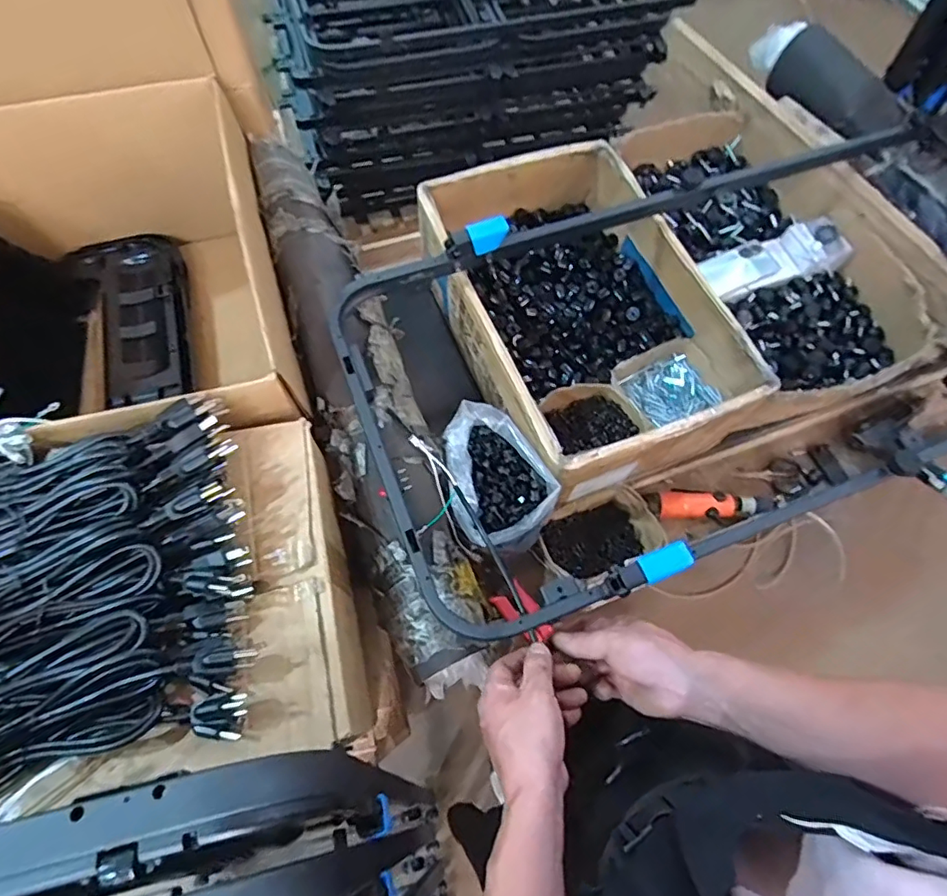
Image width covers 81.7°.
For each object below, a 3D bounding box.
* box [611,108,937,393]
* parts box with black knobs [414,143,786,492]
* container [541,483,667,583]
[{"bbox_3d":[0.529,-0.363,0.986,0.263,0.123,0.622,-21,69,-11],"label":"box"},{"bbox_3d":[0.164,-0.219,0.867,0.365,0.142,0.544,-17,68,-10],"label":"parts box with black knobs"},{"bbox_3d":[0.181,0.133,0.819,0.173,0.069,0.112,-23,69,-12],"label":"container"}]

